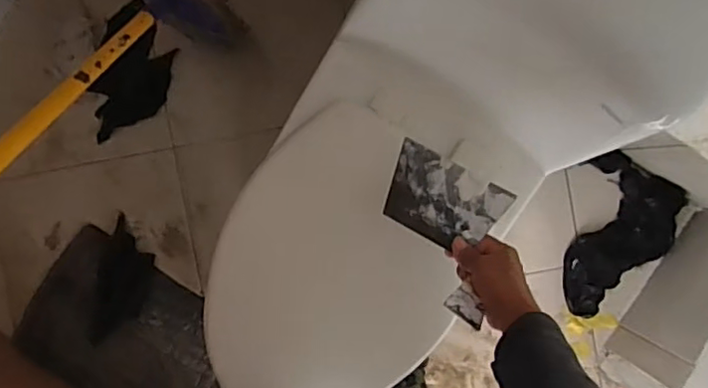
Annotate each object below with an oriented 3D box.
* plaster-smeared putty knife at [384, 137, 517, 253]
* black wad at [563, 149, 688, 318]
[{"bbox_3d":[0.108,0.010,0.745,0.141,0.006,0.098,29,101,12],"label":"plaster-smeared putty knife"},{"bbox_3d":[0.578,0.103,1.287,0.212,0.051,0.353,13,93,-1],"label":"black wad"}]

